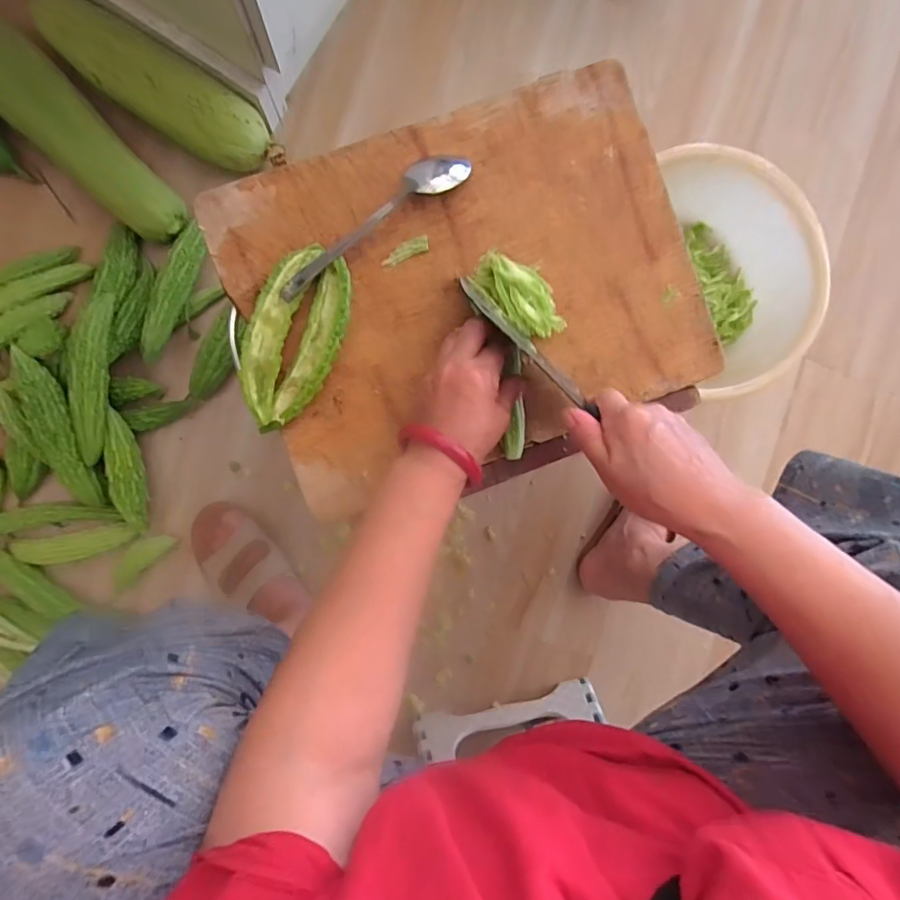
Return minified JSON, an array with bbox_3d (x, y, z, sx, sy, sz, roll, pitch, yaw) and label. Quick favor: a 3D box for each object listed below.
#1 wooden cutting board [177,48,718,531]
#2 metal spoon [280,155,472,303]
[{"bbox_3d":[0.019,-0.133,0.461,0.377,0.016,0.307,-21,94,-5],"label":"wooden cutting board"},{"bbox_3d":[-0.065,-0.192,0.441,0.192,0.015,0.032,-37,95,-4],"label":"metal spoon"}]

